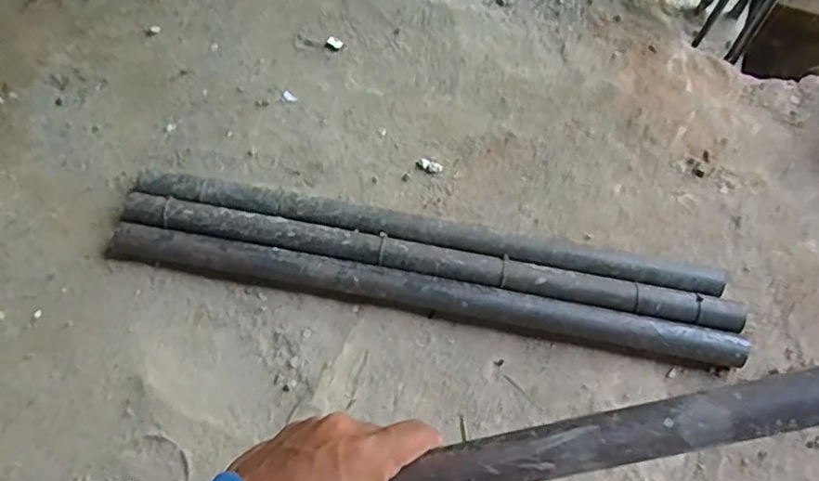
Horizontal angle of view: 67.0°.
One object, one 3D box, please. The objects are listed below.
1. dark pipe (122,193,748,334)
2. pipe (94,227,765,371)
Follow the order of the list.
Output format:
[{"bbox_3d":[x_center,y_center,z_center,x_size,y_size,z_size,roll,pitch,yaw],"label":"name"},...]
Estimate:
[{"bbox_3d":[0.011,0.020,0.602,0.588,0.032,0.034,10,66,4],"label":"dark pipe"},{"bbox_3d":[0.006,0.052,0.588,0.588,0.034,0.032,10,66,4],"label":"pipe"}]

